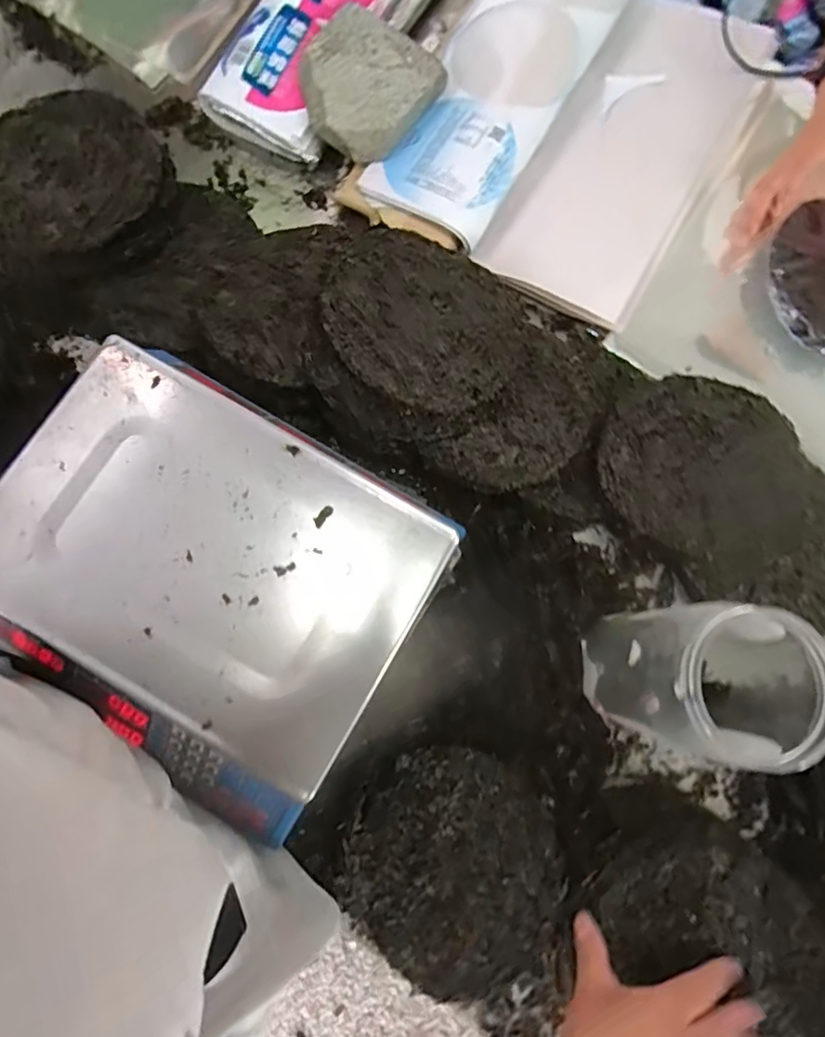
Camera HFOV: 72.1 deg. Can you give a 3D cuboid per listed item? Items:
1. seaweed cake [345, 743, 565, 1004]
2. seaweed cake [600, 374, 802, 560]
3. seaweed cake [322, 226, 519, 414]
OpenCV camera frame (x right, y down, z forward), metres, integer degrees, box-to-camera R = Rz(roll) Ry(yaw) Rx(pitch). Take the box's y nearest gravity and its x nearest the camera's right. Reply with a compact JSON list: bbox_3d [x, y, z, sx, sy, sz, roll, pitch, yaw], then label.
[{"bbox_3d":[0.035,0.313,0.512,0.184,0.015,0.196,-4,76,16],"label":"seaweed cake"},{"bbox_3d":[0.294,-0.058,0.586,0.183,0.019,0.196,0,78,-1],"label":"seaweed cake"},{"bbox_3d":[0.014,-0.198,0.556,0.184,0.044,0.183,0,78,-1],"label":"seaweed cake"}]

